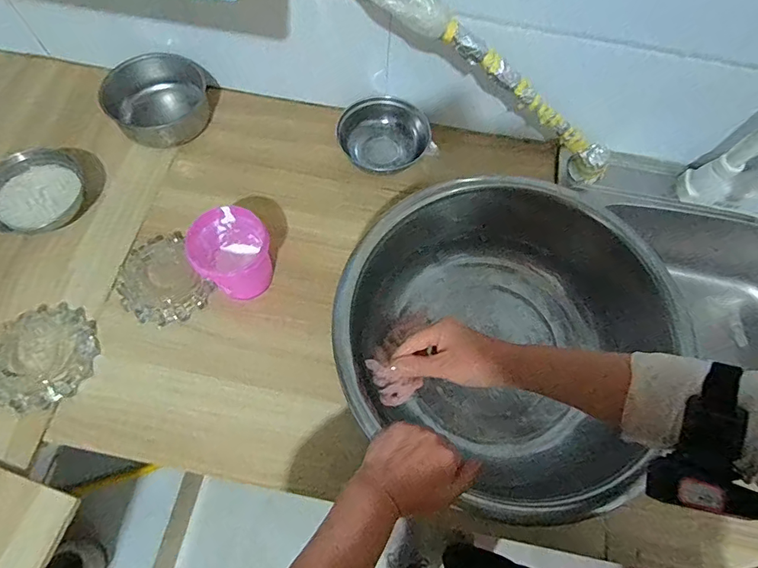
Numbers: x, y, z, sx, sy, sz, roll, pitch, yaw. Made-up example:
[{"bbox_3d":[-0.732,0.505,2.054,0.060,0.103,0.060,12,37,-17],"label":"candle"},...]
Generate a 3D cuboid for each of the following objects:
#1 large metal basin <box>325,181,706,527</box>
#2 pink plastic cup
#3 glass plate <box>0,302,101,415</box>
[{"bbox_3d":[0.137,0.055,0.536,0.354,0.126,0.354,1,67,-2],"label":"large metal basin"},{"bbox_3d":[-0.186,-0.037,0.575,0.085,0.095,0.091,1,67,-2],"label":"pink plastic cup"},{"bbox_3d":[-0.420,0.089,0.551,0.118,0.017,0.129,1,67,-2],"label":"glass plate"}]

